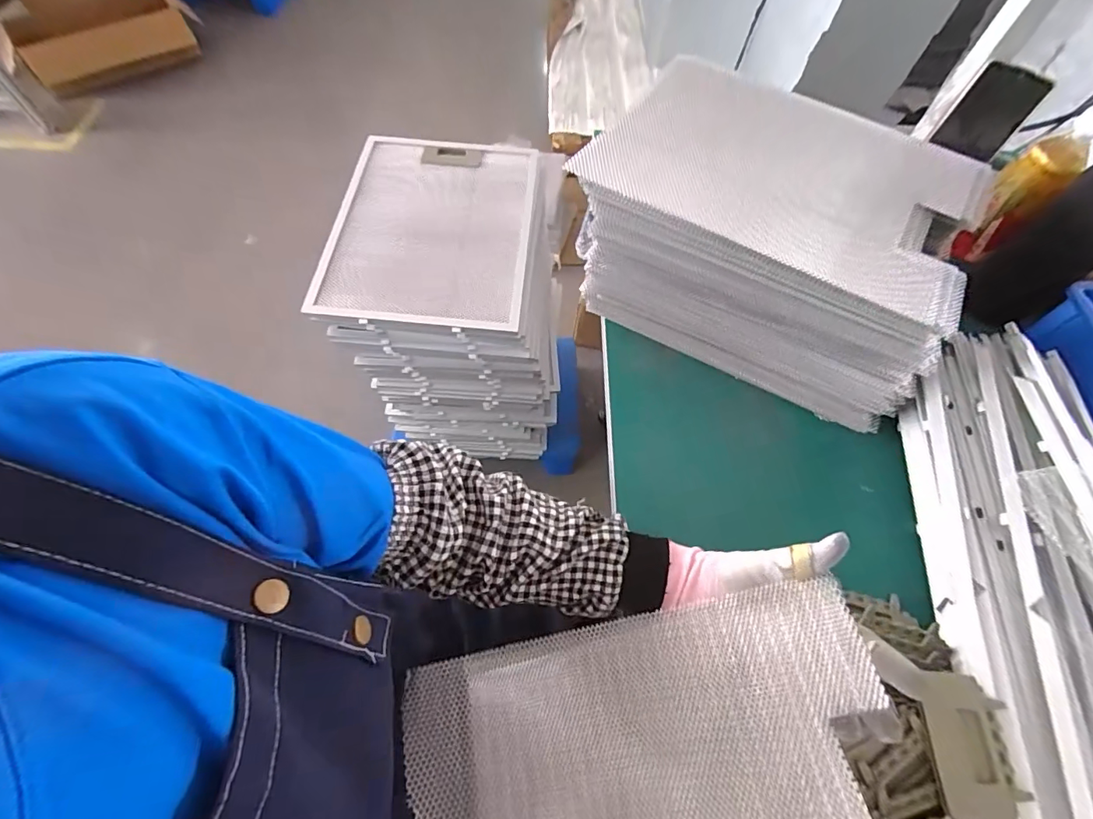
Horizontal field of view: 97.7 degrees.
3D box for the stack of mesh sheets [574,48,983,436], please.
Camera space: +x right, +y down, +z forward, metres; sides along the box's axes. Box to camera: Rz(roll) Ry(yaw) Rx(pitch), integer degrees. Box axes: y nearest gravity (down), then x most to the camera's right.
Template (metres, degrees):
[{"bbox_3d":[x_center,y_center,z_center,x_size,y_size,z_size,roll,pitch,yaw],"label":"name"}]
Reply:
[{"bbox_3d":[0.233,-0.188,0.522,0.375,0.189,0.229,28,64,13],"label":"stack of mesh sheets"}]

